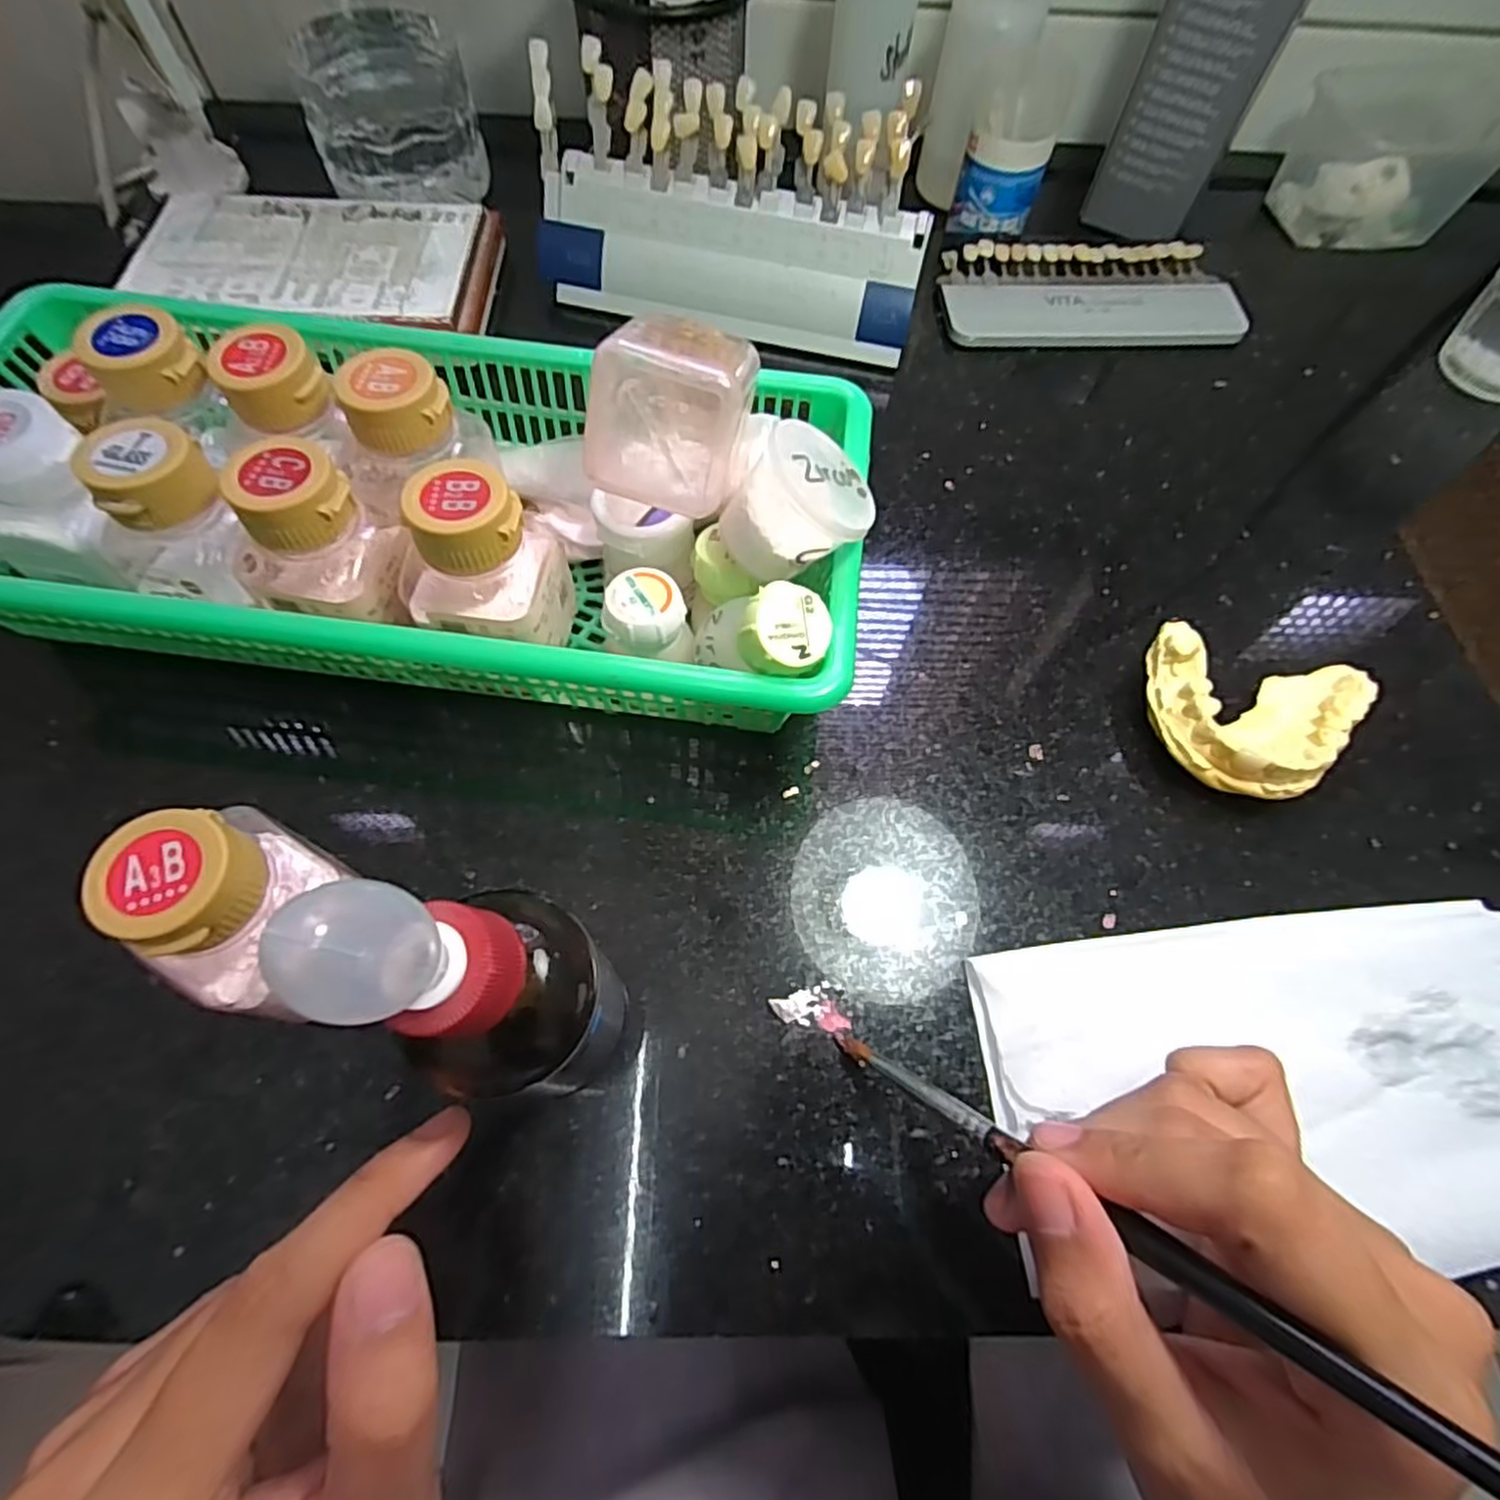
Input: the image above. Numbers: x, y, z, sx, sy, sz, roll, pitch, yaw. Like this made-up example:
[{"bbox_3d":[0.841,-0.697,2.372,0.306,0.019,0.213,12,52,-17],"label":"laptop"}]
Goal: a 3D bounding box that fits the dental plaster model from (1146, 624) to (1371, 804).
[{"bbox_3d":[0.168,-0.010,0.249,0.065,0.028,0.052,18,66,5],"label":"dental plaster model"}]

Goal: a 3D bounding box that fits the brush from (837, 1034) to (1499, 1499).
[{"bbox_3d":[0.085,0.098,0.136,0.006,0.004,0.187,-48,34,-20],"label":"brush"}]

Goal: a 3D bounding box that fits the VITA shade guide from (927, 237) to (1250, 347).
[{"bbox_3d":[0.169,-0.227,0.362,0.146,0.009,0.071,0,66,-3],"label":"VITA shade guide"}]

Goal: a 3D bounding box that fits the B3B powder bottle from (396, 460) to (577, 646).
[{"bbox_3d":[-0.083,-0.052,0.228,0.043,0.069,0.038,6,66,0],"label":"B3B powder bottle"}]

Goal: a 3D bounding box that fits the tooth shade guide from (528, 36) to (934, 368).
[{"bbox_3d":[-0.009,-0.239,0.323,0.175,0.071,0.058,13,66,3],"label":"tooth shade guide"}]

